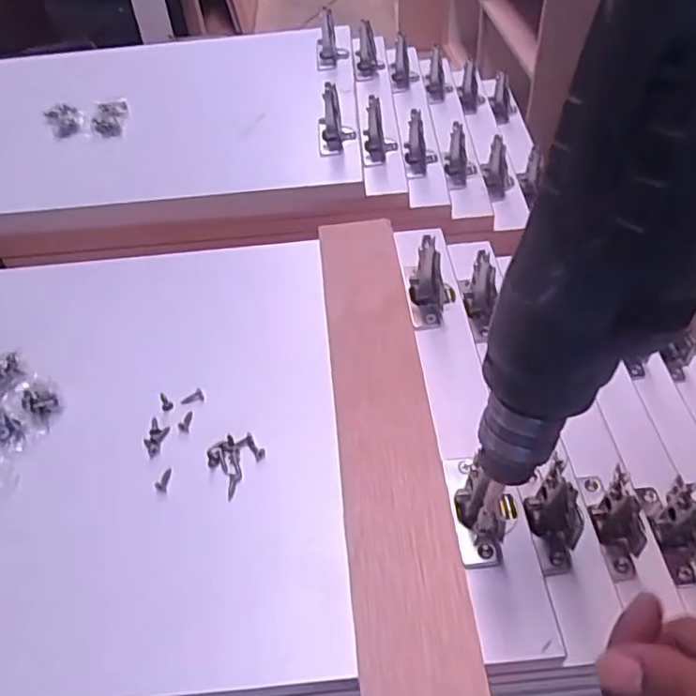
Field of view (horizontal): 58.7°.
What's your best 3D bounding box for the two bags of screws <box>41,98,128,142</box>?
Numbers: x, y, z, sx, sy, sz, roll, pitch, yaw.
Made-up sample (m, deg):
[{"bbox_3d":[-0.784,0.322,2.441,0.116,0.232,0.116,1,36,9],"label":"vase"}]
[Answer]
[{"bbox_3d":[-0.285,-0.246,0.666,0.090,0.025,0.057,-9,48,-3],"label":"two bags of screws"}]

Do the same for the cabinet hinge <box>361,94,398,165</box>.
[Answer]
[{"bbox_3d":[0.031,-0.216,0.612,0.032,0.067,0.025,0,48,5],"label":"cabinet hinge"}]

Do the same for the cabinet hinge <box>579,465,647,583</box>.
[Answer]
[{"bbox_3d":[0.155,0.094,0.359,0.022,0.059,0.062,0,48,5],"label":"cabinet hinge"}]

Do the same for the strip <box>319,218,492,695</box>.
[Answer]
[{"bbox_3d":[0.023,0.043,0.386,0.059,0.009,0.385,-6,48,0],"label":"strip"}]

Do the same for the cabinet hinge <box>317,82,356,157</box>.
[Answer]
[{"bbox_3d":[-0.013,-0.218,0.589,0.035,0.065,0.041,-4,48,2],"label":"cabinet hinge"}]

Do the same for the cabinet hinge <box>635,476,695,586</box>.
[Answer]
[{"bbox_3d":[0.200,0.101,0.374,0.023,0.060,0.061,-6,48,-1],"label":"cabinet hinge"}]

